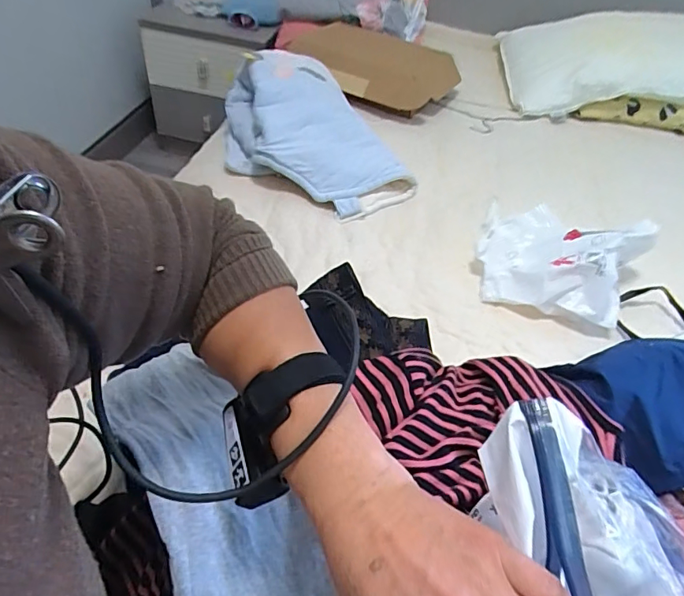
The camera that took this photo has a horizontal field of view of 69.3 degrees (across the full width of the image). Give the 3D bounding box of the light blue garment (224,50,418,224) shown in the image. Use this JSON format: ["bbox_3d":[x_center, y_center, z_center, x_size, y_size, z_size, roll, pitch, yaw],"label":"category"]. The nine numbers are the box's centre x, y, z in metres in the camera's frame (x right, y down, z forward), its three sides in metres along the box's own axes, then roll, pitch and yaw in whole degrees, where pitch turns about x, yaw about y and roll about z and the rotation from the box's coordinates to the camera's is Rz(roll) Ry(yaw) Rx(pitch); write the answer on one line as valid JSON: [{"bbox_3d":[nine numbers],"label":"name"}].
[{"bbox_3d":[-0.068,-0.349,1.023,0.295,0.151,0.413,-22,53,-25],"label":"light blue garment"}]

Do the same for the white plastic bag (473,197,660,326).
[{"bbox_3d":[0.380,-0.086,0.859,0.266,0.117,0.251,18,47,10],"label":"white plastic bag"}]

